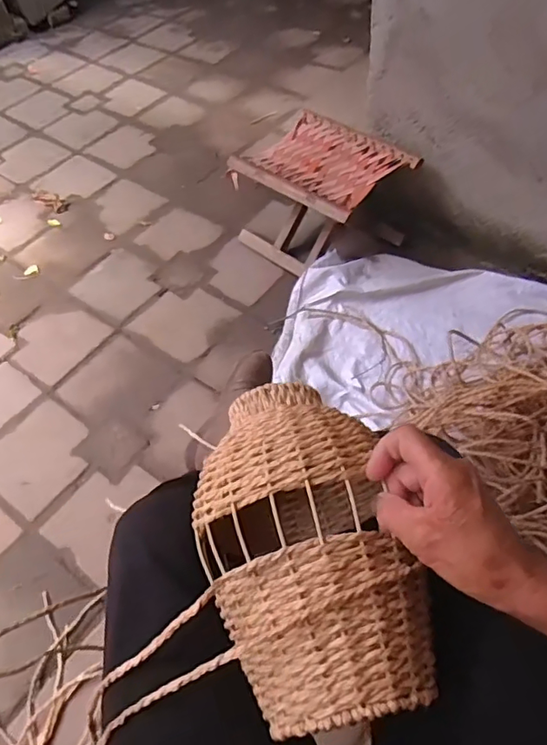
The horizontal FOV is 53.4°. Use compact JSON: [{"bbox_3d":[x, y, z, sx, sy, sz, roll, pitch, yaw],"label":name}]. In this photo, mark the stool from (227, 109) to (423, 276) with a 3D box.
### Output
[{"bbox_3d":[0.111,-0.389,1.252,0.314,0.227,0.265,34,63,26],"label":"stool"}]

